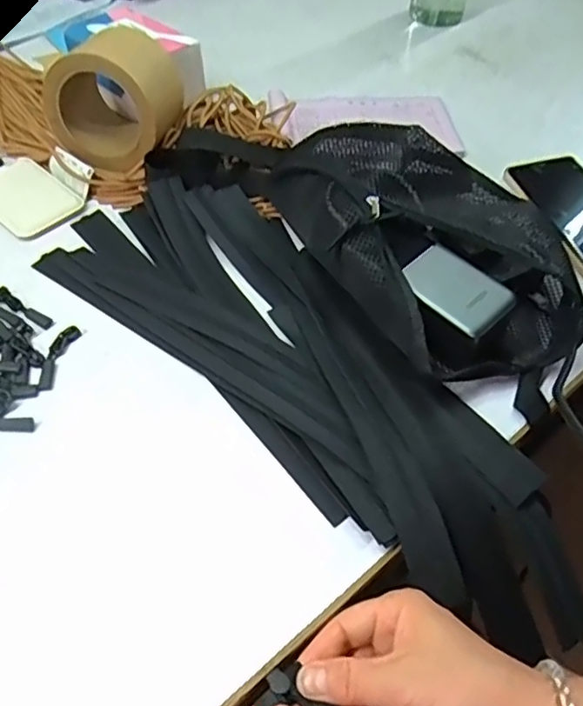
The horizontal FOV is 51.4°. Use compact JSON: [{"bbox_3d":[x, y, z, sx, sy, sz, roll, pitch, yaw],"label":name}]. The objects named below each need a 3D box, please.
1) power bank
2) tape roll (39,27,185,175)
[{"bbox_3d":[0.116,-0.046,0.429,0.049,0.010,0.074,-36,61,-27],"label":"power bank"},{"bbox_3d":[-0.161,-0.242,0.563,0.102,0.111,0.102,10,41,6],"label":"tape roll"}]

